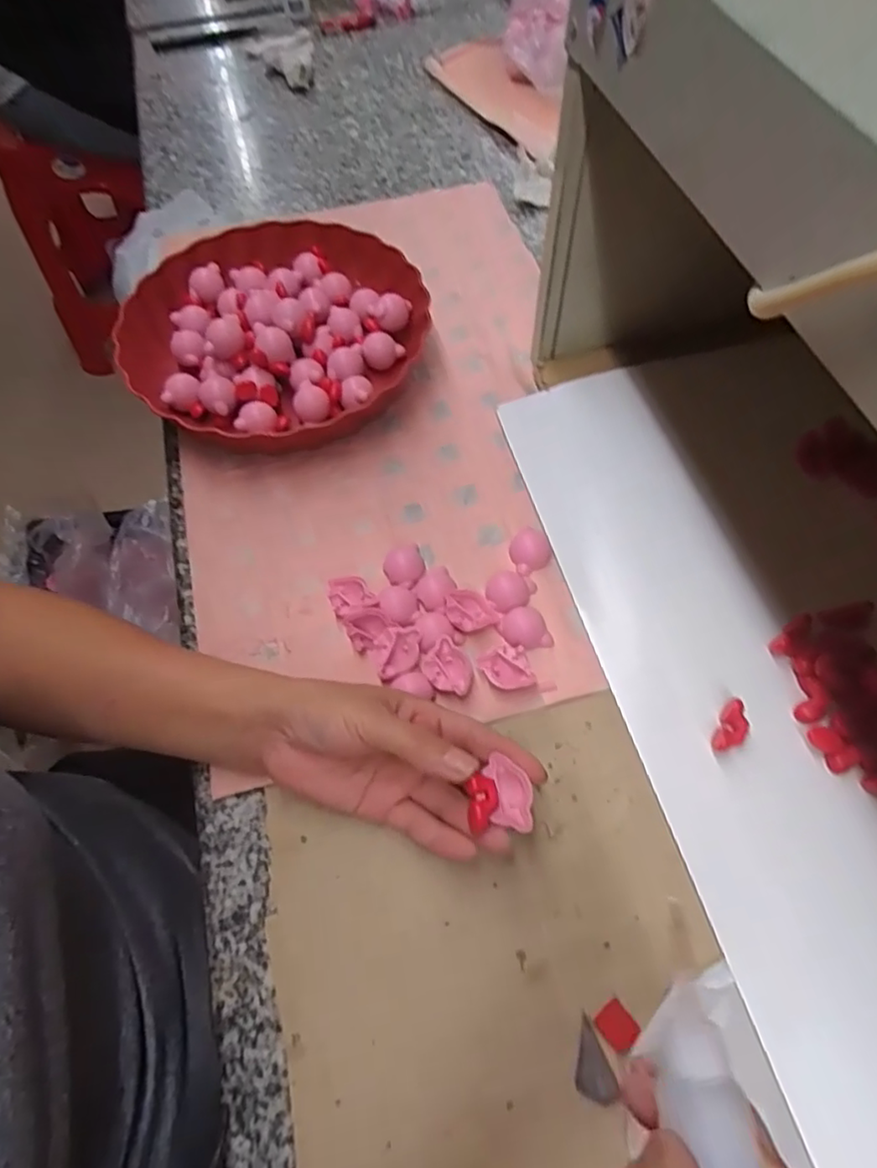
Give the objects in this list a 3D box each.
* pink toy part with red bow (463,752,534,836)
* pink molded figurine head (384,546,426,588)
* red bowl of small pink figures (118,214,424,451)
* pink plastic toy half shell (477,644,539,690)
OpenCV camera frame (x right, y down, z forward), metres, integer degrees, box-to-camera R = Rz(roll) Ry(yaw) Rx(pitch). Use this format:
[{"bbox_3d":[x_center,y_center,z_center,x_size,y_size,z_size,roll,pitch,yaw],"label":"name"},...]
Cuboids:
[{"bbox_3d":[0.031,0.106,0.311,0.033,0.013,0.033,1,61,0],"label":"pink toy part with red bow"},{"bbox_3d":[-0.023,-0.009,0.429,0.028,0.017,0.028,-1,62,2],"label":"pink molded figurine head"},{"bbox_3d":[-0.131,-0.205,0.511,0.237,0.050,0.238,-1,62,2],"label":"red bowl of small pink figures"},{"bbox_3d":[0.042,0.054,0.387,0.030,0.013,0.028,-15,62,-6],"label":"pink plastic toy half shell"}]

